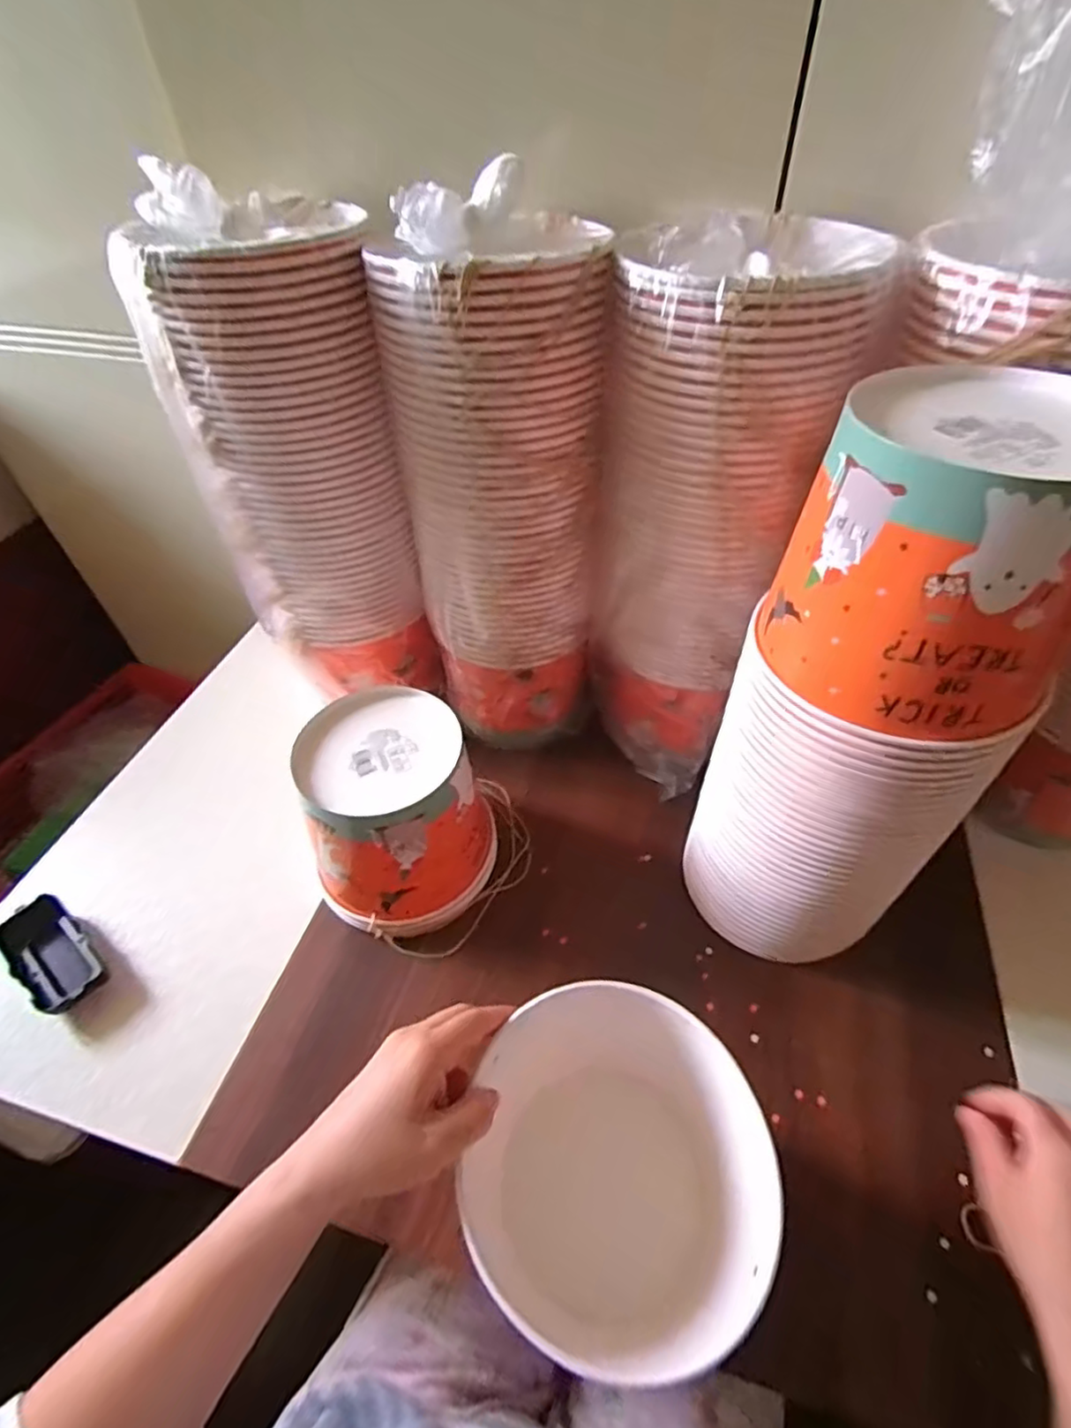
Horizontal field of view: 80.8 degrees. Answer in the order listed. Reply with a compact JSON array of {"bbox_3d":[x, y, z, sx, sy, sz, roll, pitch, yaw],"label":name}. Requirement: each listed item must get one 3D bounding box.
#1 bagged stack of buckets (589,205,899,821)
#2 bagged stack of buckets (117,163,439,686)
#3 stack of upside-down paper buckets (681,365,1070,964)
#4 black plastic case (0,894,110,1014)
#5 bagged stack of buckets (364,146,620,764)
[{"bbox_3d":[0.145,-0.134,0.526,0.154,0.428,0.171,29,55,26],"label":"bagged stack of buckets"},{"bbox_3d":[-0.204,-0.200,0.555,0.151,0.388,0.157,-22,50,-17],"label":"bagged stack of buckets"},{"bbox_3d":[0.206,0.016,0.419,0.151,0.401,0.149,34,57,29],"label":"stack of upside-down paper buckets"},{"bbox_3d":[-0.392,0.199,0.518,0.110,0.030,0.052,32,56,28],"label":"black plastic case"},{"bbox_3d":[-0.024,-0.164,0.552,0.151,0.436,0.155,1,48,4],"label":"bagged stack of buckets"}]

